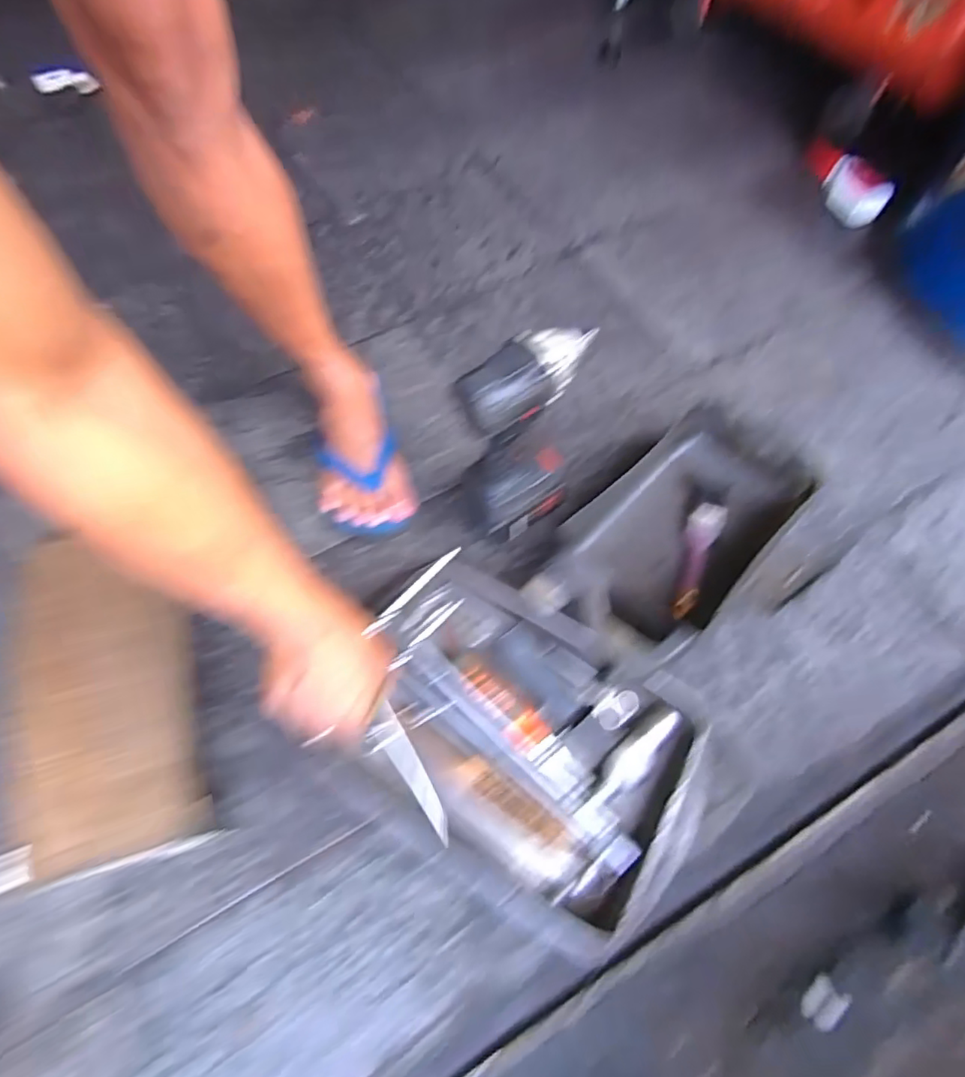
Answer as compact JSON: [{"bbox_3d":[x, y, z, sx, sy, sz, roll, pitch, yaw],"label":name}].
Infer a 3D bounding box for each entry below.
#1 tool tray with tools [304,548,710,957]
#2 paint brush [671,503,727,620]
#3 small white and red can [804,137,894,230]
[{"bbox_3d":[0.028,0.195,0.581,0.338,0.083,0.243,29,66,15],"label":"tool tray with tools"},{"bbox_3d":[0.245,0.021,0.685,0.039,0.016,0.160,25,65,13],"label":"paint brush"},{"bbox_3d":[0.624,-0.630,1.023,0.058,0.078,0.196,-11,62,-5],"label":"small white and red can"}]

